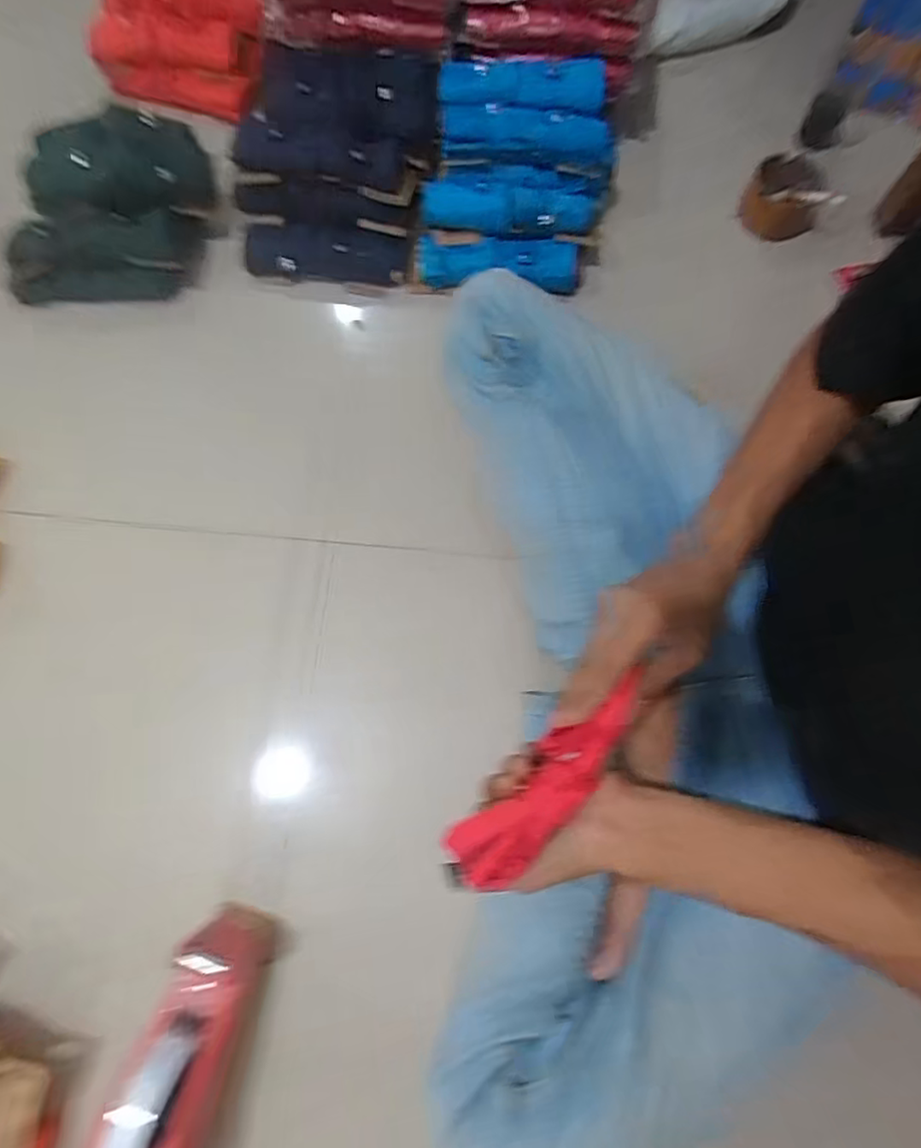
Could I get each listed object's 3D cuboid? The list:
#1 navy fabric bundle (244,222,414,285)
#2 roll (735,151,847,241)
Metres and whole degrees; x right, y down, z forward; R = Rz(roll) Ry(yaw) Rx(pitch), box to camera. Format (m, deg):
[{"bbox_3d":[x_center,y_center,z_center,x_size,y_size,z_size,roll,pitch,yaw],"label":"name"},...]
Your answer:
[{"bbox_3d":[-0.149,-0.365,0.678,0.190,0.037,0.067,3,72,0],"label":"navy fabric bundle"},{"bbox_3d":[0.390,-0.459,0.726,0.102,0.051,0.081,3,72,0],"label":"roll"}]

